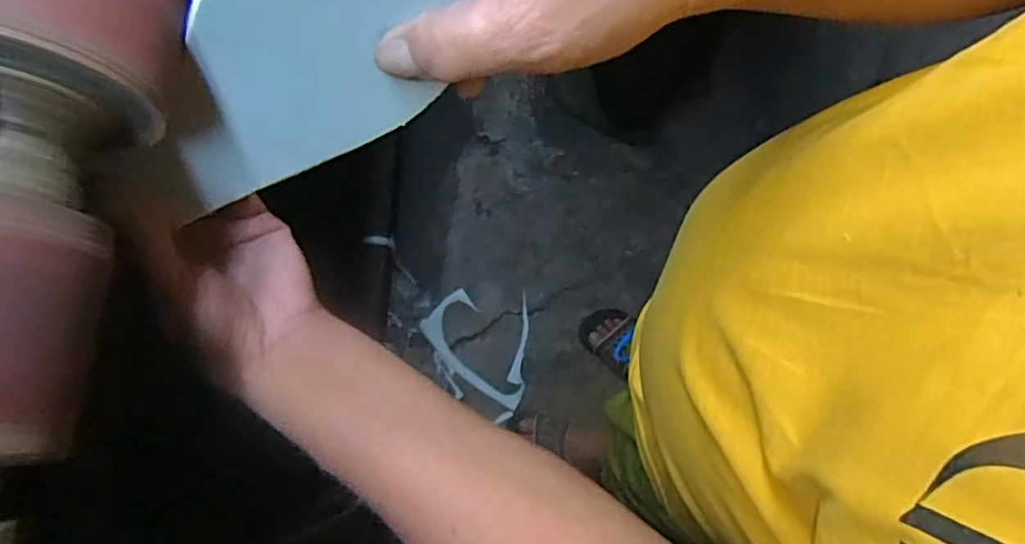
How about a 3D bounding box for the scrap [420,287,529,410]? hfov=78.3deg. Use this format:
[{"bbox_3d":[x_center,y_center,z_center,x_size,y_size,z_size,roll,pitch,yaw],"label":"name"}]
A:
[{"bbox_3d":[-0.053,0.130,1.286,0.241,0.009,0.203,29,78,5],"label":"scrap"}]

